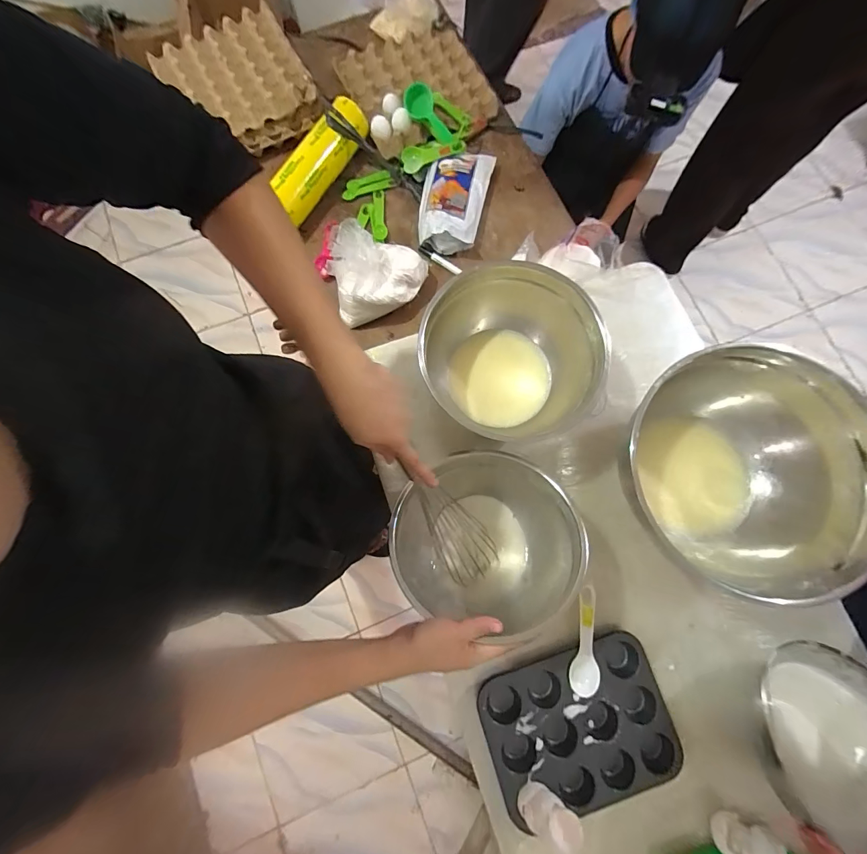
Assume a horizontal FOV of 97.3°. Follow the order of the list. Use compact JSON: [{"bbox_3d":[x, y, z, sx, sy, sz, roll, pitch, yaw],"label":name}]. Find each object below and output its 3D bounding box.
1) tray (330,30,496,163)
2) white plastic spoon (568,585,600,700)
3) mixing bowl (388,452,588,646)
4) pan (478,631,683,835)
[{"bbox_3d":[-0.044,-0.780,0.864,0.294,0.043,0.320,-28,79,-6],"label":"tray"},{"bbox_3d":[0.221,0.307,0.545,0.037,0.013,0.139,12,78,3],"label":"white plastic spoon"},{"bbox_3d":[0.074,0.149,0.528,0.221,0.099,0.213,0,78,0],"label":"mixing bowl"},{"bbox_3d":[0.203,0.420,0.536,0.253,0.033,0.188,-18,78,-4],"label":"pan"}]

